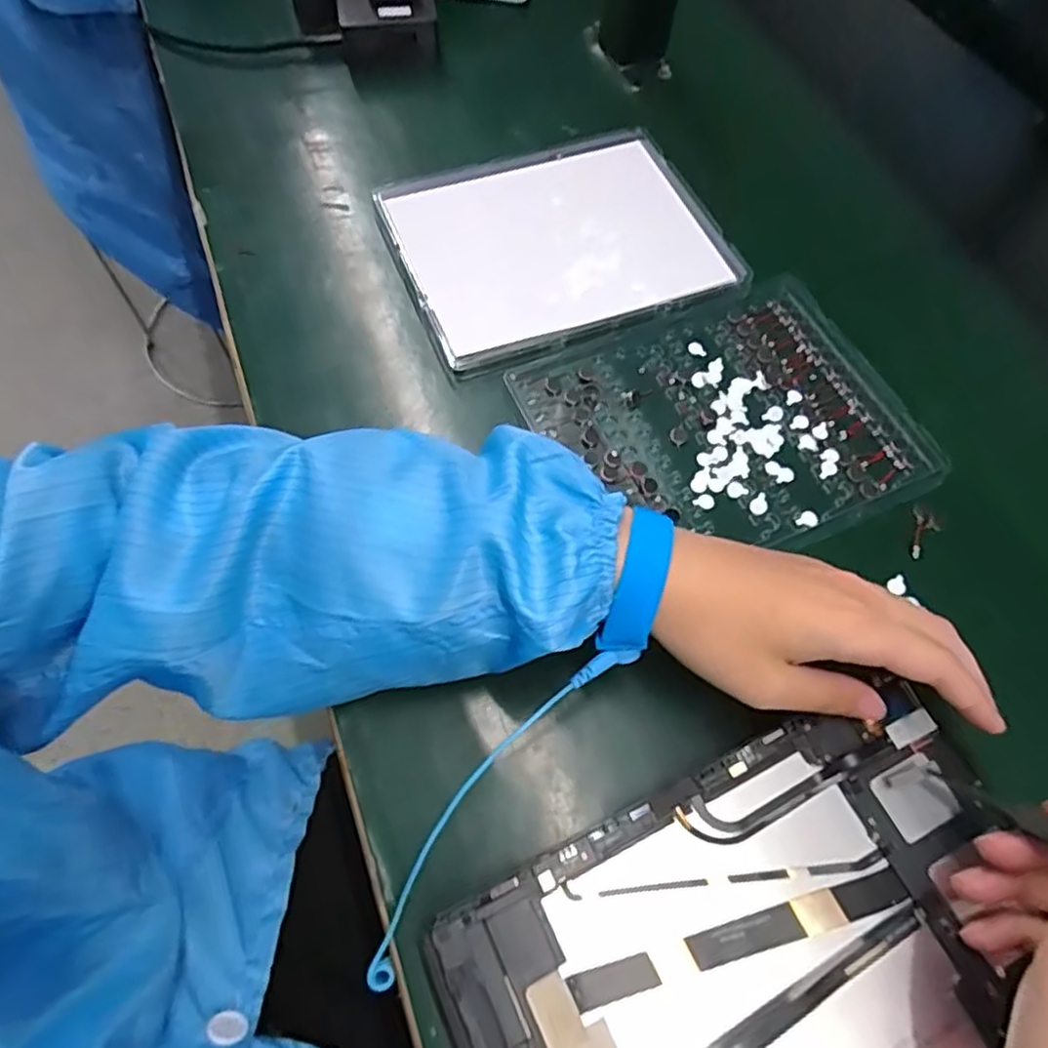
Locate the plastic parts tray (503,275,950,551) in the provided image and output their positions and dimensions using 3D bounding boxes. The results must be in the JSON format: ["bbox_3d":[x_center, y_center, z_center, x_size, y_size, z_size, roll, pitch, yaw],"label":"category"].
[{"bbox_3d":[0.124,-0.061,0.406,0.212,0.009,0.167,-23,66,-12],"label":"plastic parts tray"}]

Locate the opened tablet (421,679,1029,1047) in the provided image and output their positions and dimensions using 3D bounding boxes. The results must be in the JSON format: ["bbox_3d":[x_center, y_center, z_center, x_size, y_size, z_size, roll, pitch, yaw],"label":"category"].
[{"bbox_3d":[0.098,0.171,0.262,0.234,0.012,0.146,-24,67,-13],"label":"opened tablet"}]

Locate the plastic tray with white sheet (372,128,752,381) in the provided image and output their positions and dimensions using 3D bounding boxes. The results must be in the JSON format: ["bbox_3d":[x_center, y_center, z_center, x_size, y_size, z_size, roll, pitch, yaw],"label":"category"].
[{"bbox_3d":[0.023,-0.193,0.461,0.210,0.018,0.173,-21,66,-12],"label":"plastic tray with white sheet"}]

